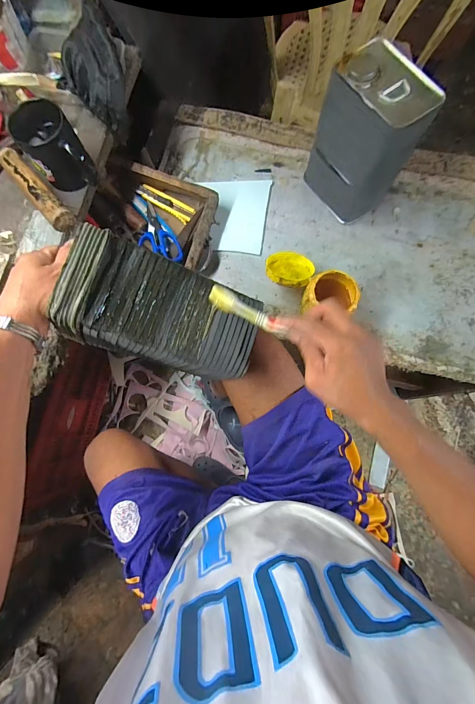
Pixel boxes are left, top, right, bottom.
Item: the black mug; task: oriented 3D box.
[{"bbox_3d":[-0.286,-0.316,0.485,0.083,0.081,0.107,-28,79,-5],"label":"black mug"}]

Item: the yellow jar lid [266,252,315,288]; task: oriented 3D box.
[{"bbox_3d":[0.100,-0.158,0.593,0.090,0.014,0.096,2,48,-2],"label":"yellow jar lid"}]

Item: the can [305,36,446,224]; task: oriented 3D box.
[{"bbox_3d":[0.228,-0.380,0.583,0.109,0.232,0.155,-38,80,-7],"label":"can"}]

